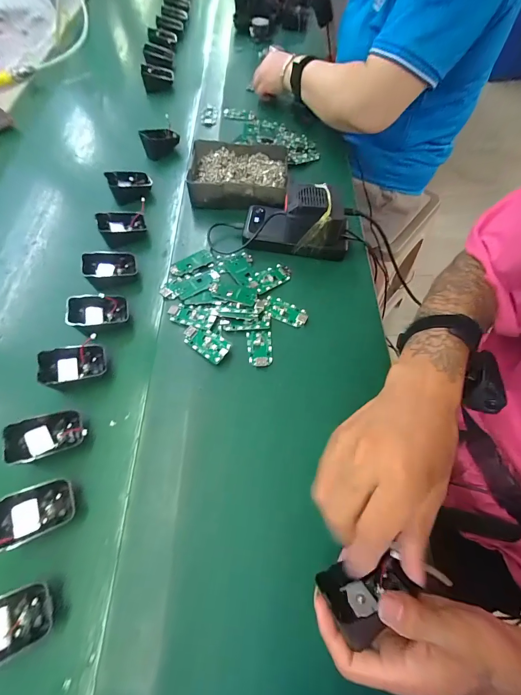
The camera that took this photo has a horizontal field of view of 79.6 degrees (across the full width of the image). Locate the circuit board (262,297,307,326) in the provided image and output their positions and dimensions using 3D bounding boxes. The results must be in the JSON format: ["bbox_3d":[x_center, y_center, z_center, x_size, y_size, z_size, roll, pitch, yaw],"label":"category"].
[{"bbox_3d":[0.034,-0.048,0.422,0.059,0.008,0.032,18,64,10],"label":"circuit board"}]

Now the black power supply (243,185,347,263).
[{"bbox_3d":[0.052,-0.184,0.450,0.148,0.086,0.065,6,62,4],"label":"black power supply"}]

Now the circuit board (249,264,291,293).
[{"bbox_3d":[0.014,-0.099,0.443,0.061,0.010,0.032,-31,65,-14],"label":"circuit board"}]

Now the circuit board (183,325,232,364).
[{"bbox_3d":[-0.068,-0.008,0.387,0.064,0.008,0.032,32,67,17],"label":"circuit board"}]

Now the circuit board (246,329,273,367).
[{"bbox_3d":[-0.001,0.001,0.394,0.030,0.007,0.049,-6,62,-2],"label":"circuit board"}]

